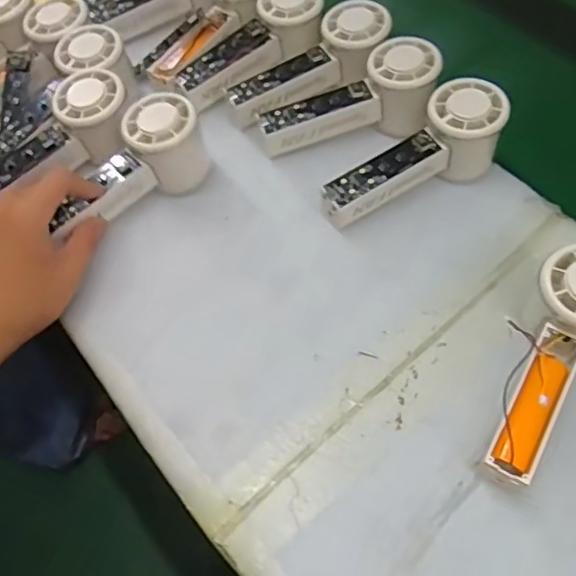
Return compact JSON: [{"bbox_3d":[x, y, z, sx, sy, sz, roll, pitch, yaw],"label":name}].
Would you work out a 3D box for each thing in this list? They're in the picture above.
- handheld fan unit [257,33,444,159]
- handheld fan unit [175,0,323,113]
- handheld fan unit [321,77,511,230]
[{"bbox_3d":[0.048,-0.155,0.497,0.149,0.057,0.056,-12,59,-3],"label":"handheld fan unit"},{"bbox_3d":[-0.029,-0.209,0.530,0.145,0.035,0.063,-40,63,-3],"label":"handheld fan unit"},{"bbox_3d":[0.092,-0.105,0.464,0.150,0.060,0.063,-22,60,-9],"label":"handheld fan unit"}]

